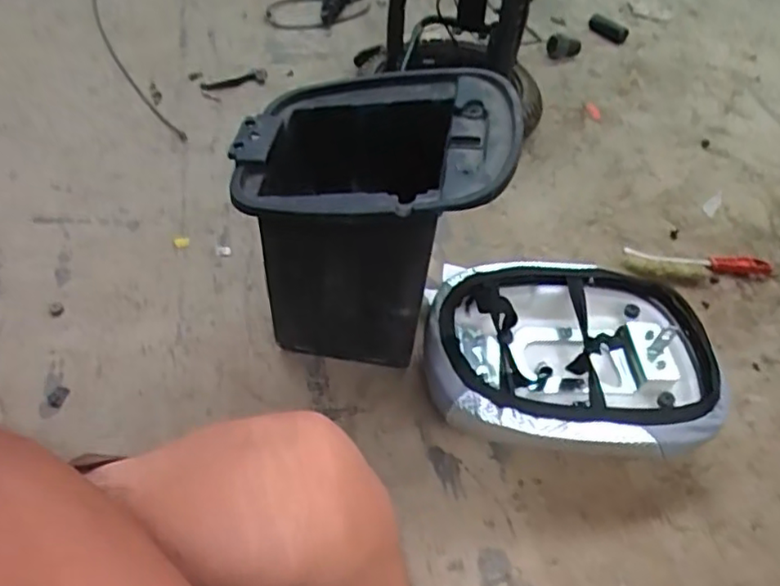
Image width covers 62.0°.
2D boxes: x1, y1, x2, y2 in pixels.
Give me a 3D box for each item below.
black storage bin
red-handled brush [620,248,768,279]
[{"bbox_3d":[-0.023,-0.070,0.804,0.282,0.360,0.230,3,50,0],"label":"black storage bin"},{"bbox_3d":[0.490,-0.042,1.034,0.233,0.020,0.057,4,50,1],"label":"red-handled brush"}]

